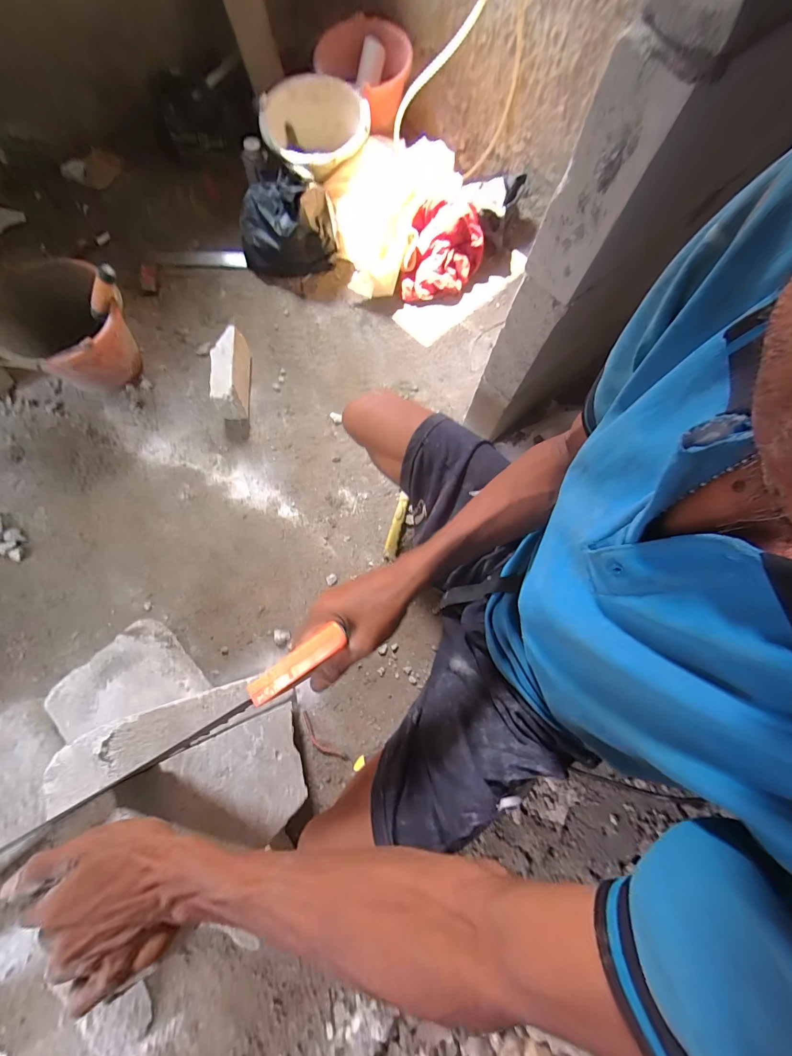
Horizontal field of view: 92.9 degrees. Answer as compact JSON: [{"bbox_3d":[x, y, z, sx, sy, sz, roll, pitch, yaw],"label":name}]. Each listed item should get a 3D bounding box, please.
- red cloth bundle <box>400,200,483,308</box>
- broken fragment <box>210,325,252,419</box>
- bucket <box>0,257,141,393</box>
[{"bbox_3d":[0.118,-0.668,0.924,0.185,0.113,0.204,9,76,1],"label":"red cloth bundle"},{"bbox_3d":[-0.365,-0.343,0.839,0.064,0.081,0.189,-3,76,-2],"label":"broken fragment"},{"bbox_3d":[-0.669,-0.407,0.791,0.225,0.182,0.232,0,76,-1],"label":"bucket"}]

